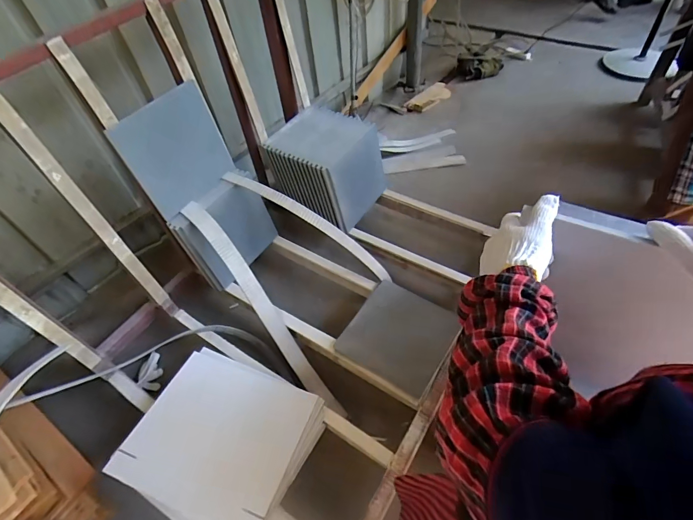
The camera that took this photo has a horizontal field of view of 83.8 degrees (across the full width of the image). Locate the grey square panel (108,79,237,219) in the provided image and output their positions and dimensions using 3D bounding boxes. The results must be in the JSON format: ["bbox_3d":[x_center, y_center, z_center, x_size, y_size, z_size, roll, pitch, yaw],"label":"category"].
[{"bbox_3d":[-0.511,-0.337,1.191,0.031,0.310,0.306,20,54,29],"label":"grey square panel"}]

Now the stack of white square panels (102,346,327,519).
[{"bbox_3d":[-0.335,0.459,1.015,0.453,0.077,0.411,26,52,11],"label":"stack of white square panels"}]

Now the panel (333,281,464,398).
[{"bbox_3d":[0.168,0.226,1.216,0.292,0.020,0.306,28,58,14],"label":"panel"}]

